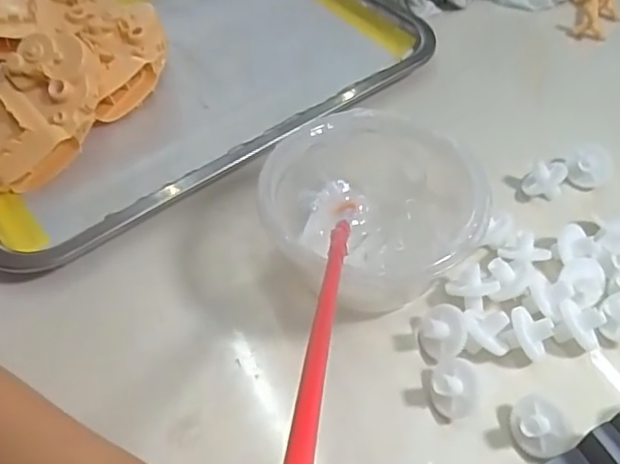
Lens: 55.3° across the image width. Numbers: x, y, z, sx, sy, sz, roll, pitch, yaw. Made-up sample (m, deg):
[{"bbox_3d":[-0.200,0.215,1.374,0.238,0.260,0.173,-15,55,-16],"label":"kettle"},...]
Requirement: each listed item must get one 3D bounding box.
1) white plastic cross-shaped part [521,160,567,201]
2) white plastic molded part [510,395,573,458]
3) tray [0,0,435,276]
[{"bbox_3d":[0.147,-0.030,0.371,0.022,0.025,0.017,-12,52,-7],"label":"white plastic cross-shaped part"},{"bbox_3d":[0.108,0.090,0.275,0.021,0.019,0.027,-38,59,-25],"label":"white plastic molded part"},{"bbox_3d":[-0.110,-0.143,0.446,0.360,0.068,0.265,-32,57,-21],"label":"tray"}]

